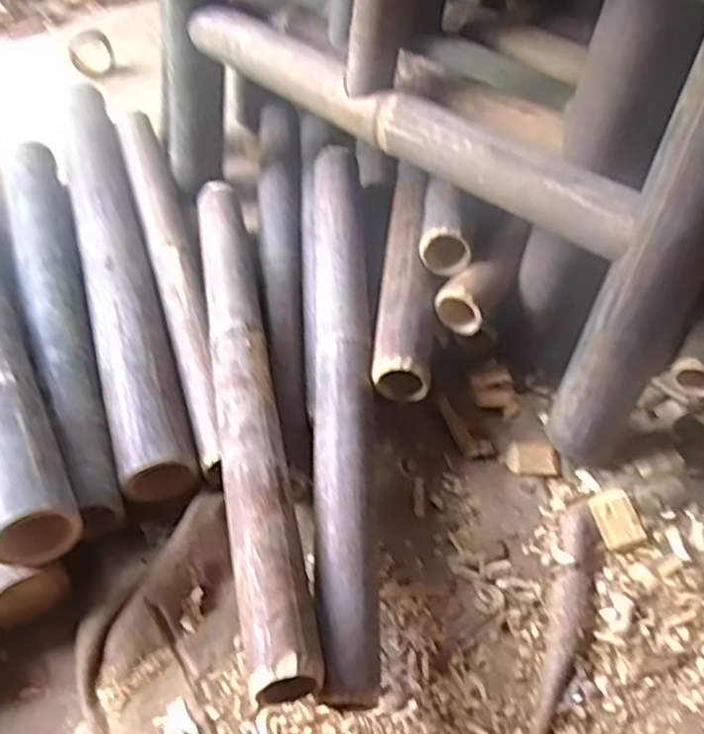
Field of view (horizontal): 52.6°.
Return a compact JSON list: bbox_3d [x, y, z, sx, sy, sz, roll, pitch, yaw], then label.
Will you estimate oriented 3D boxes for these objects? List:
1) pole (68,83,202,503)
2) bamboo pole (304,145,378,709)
[{"bbox_3d":[-0.297,-0.150,0.900,0.082,0.053,0.713,-16,54,-9],"label":"pole"},{"bbox_3d":[-0.017,0.000,0.722,0.064,0.043,0.628,-3,53,1],"label":"bamboo pole"}]

